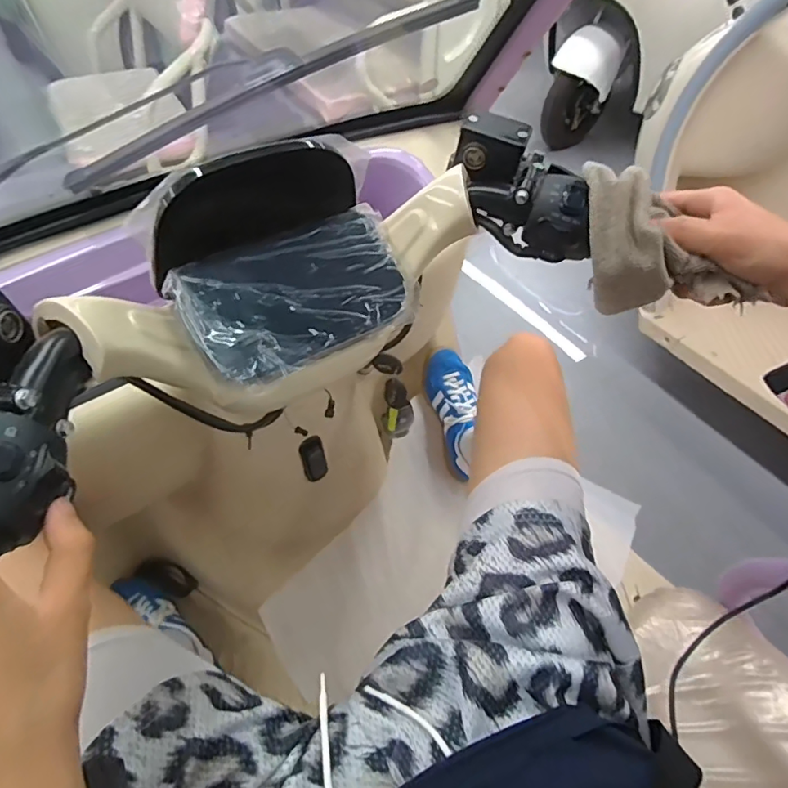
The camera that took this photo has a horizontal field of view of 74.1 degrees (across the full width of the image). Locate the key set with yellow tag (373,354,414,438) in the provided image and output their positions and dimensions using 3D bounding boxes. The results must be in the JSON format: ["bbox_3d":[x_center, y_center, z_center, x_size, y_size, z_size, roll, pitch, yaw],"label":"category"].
[{"bbox_3d":[0.001,0.005,0.658,0.041,0.133,0.030,-17,53,-14],"label":"key set with yellow tag"}]

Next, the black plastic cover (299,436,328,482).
[{"bbox_3d":[-0.100,0.081,0.649,0.031,0.069,0.016,-23,55,-19],"label":"black plastic cover"}]

